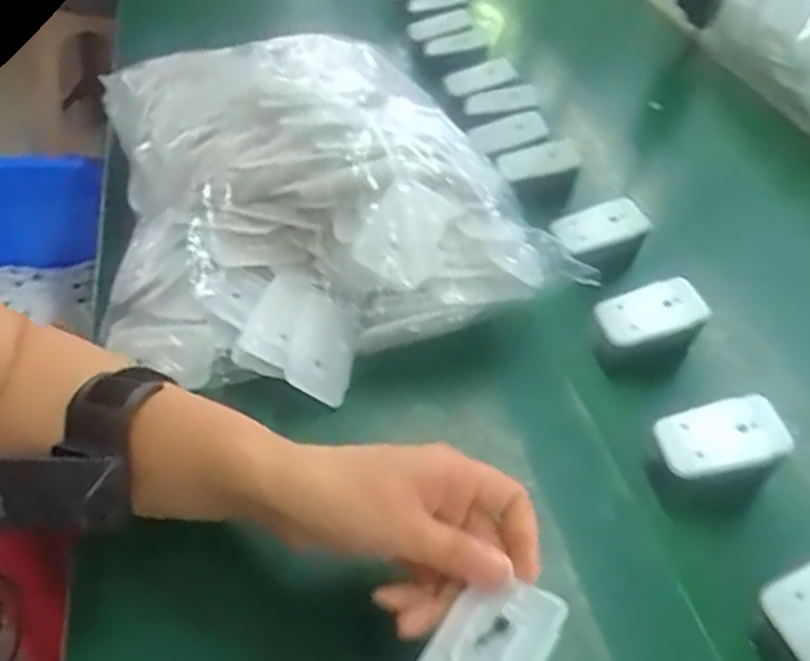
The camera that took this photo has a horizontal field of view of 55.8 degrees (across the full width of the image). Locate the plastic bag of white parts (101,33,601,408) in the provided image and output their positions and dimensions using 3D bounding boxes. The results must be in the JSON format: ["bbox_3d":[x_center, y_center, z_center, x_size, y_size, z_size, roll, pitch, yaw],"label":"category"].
[{"bbox_3d":[-0.075,-0.100,0.529,0.275,0.112,0.282,-12,45,-19],"label":"plastic bag of white parts"}]

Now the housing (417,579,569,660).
[{"bbox_3d":[0.033,0.130,0.310,0.044,0.011,0.067,25,50,27],"label":"housing"}]

